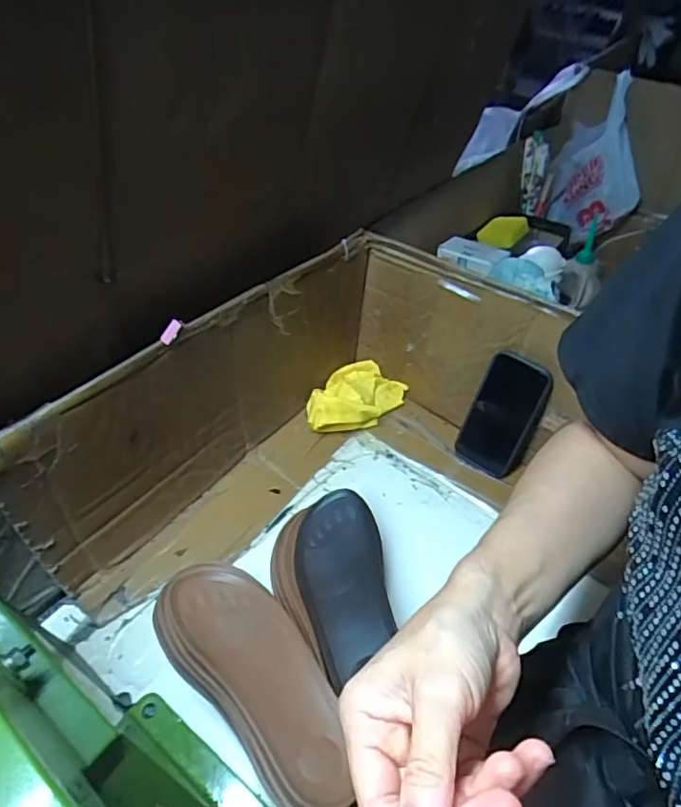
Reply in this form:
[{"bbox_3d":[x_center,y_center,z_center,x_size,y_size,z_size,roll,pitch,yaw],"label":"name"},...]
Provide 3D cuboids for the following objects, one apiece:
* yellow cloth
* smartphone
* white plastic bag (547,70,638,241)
[{"bbox_3d":[0.016,-0.006,0.825,0.105,0.054,0.155,35,52,27],"label":"yellow cloth"},{"bbox_3d":[0.214,0.018,0.730,0.085,0.165,0.015,24,31,14],"label":"smartphone"},{"bbox_3d":[0.510,-0.481,1.118,0.188,0.271,0.029,-21,26,-4],"label":"white plastic bag"}]

